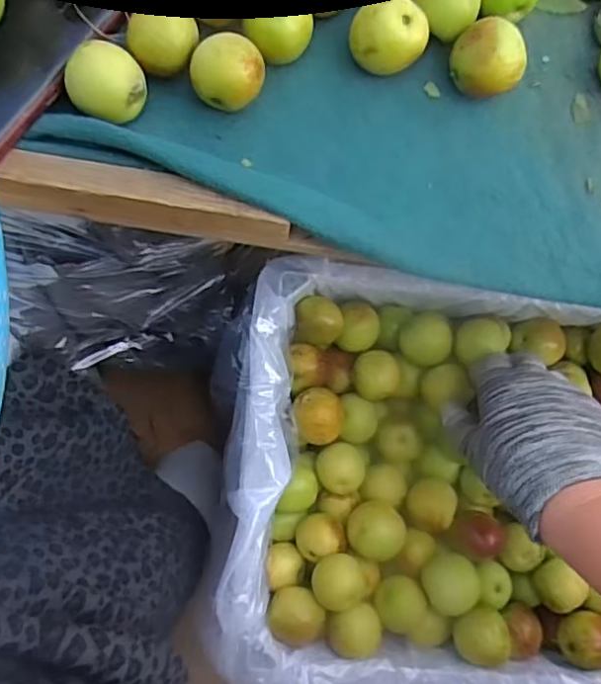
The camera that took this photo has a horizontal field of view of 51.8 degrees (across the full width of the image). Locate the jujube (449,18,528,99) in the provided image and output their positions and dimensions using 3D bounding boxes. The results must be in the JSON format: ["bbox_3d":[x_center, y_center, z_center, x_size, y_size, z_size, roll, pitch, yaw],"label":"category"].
[{"bbox_3d":[0.093,-0.140,0.313,0.032,0.033,0.032,-9,84,-5],"label":"jujube"}]

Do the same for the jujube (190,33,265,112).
[{"bbox_3d":[-0.036,-0.129,0.304,0.034,0.034,0.028,-4,84,-4],"label":"jujube"}]

